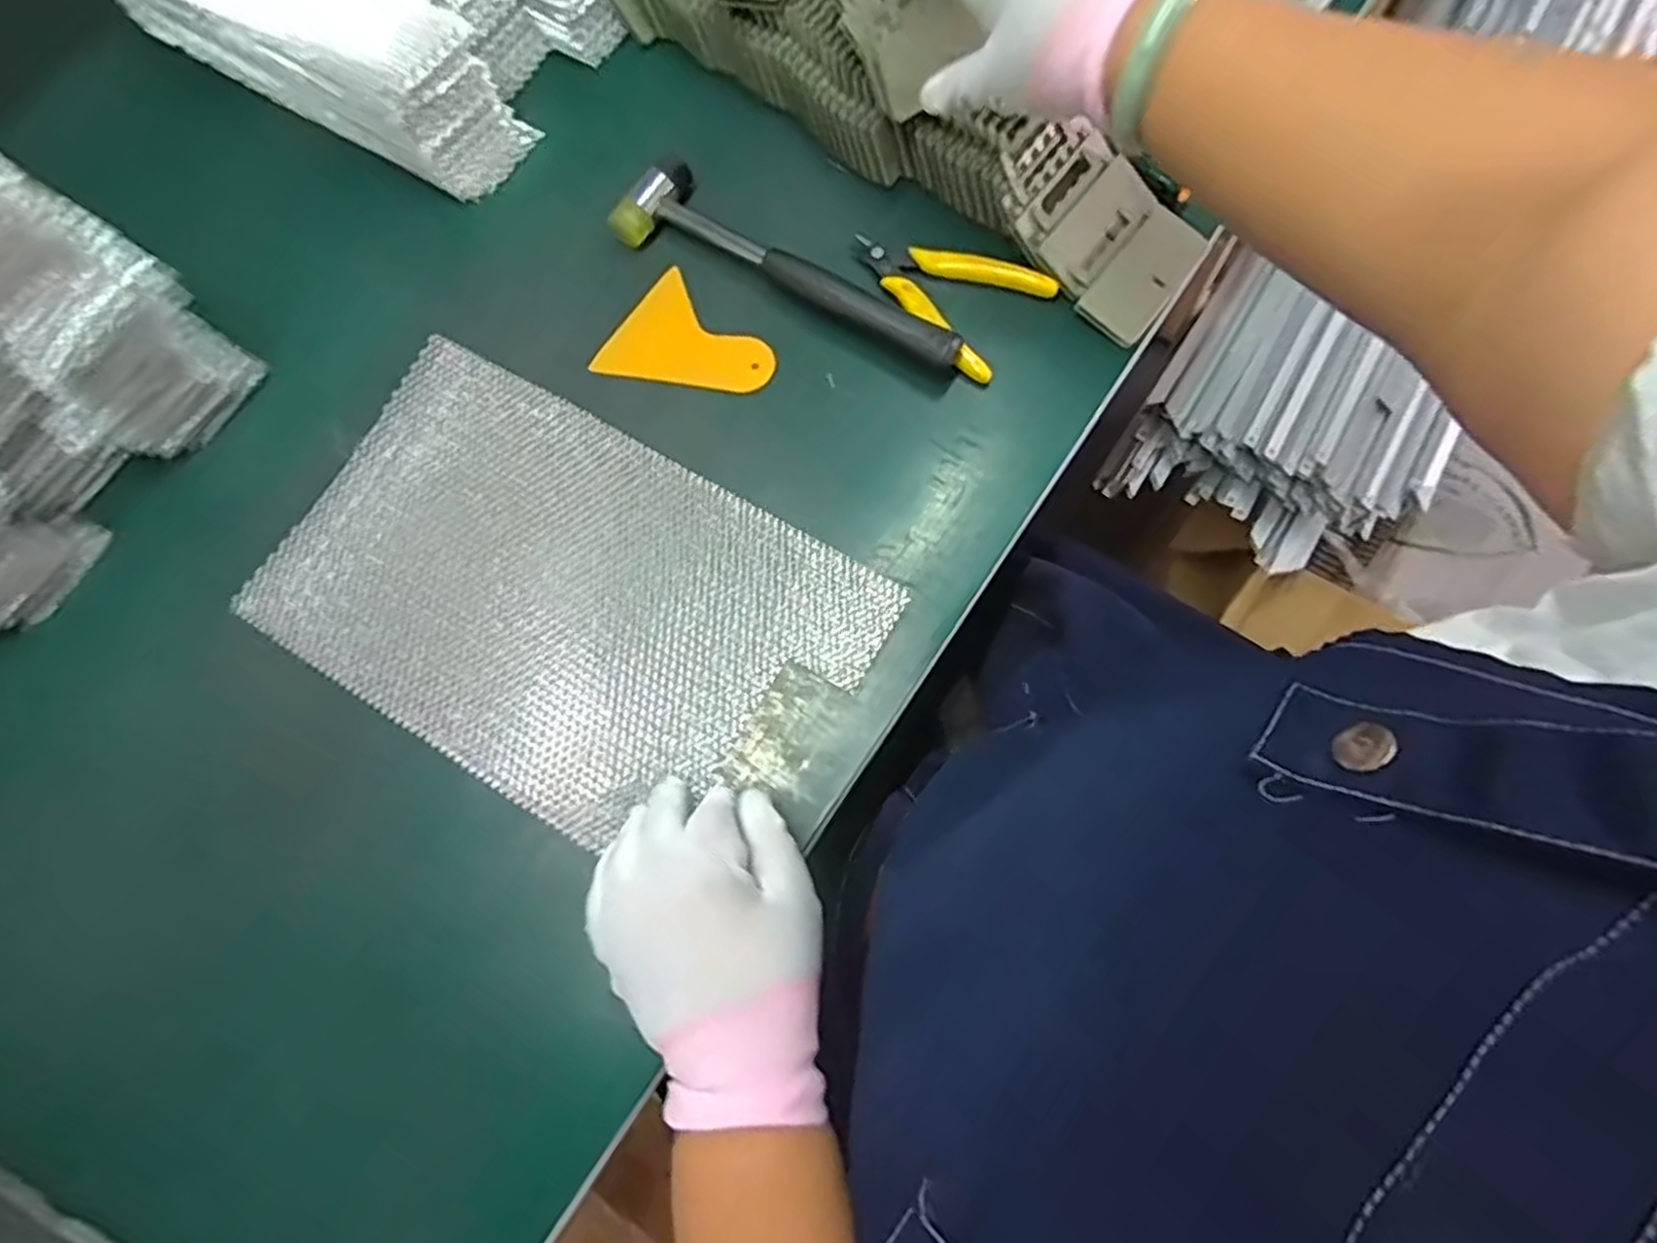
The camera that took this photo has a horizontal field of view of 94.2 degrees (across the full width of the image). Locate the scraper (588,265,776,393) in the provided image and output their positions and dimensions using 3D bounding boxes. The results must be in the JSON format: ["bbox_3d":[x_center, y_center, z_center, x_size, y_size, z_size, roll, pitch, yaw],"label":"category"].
[{"bbox_3d":[-0.084,-0.165,0.474,0.096,0.004,0.076,32,79,12],"label":"scraper"}]

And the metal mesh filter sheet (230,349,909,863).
[{"bbox_3d":[-0.152,-0.012,0.431,0.328,0.013,0.196,29,82,11],"label":"metal mesh filter sheet"}]

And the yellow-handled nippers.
[{"bbox_3d":[0.068,-0.204,0.464,0.116,0.014,0.075,37,80,13],"label":"yellow-handled nippers"}]

